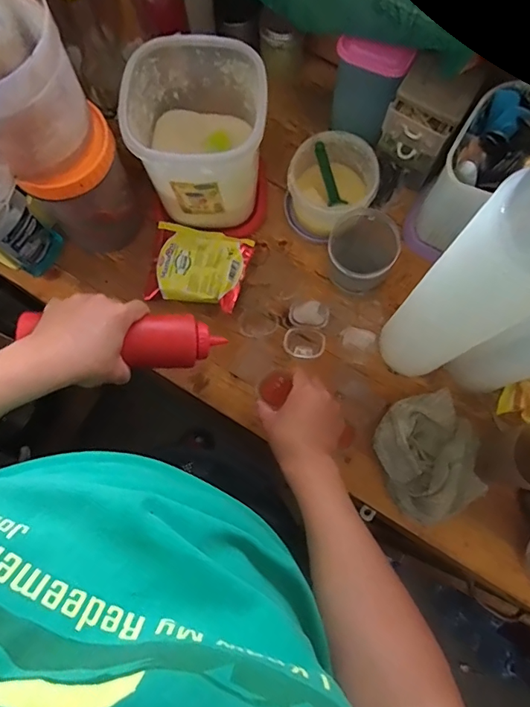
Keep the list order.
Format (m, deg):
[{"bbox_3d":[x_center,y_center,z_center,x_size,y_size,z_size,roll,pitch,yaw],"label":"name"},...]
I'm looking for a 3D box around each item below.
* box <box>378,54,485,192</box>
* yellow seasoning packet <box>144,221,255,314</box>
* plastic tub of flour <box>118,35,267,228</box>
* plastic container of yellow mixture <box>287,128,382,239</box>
[{"bbox_3d":[0.213,-0.308,0.637,0.085,0.160,0.087,31,80,7],"label":"box"},{"bbox_3d":[-0.094,-0.124,0.657,0.132,0.030,0.112,12,79,4],"label":"yellow seasoning packet"},{"bbox_3d":[-0.078,-0.276,0.604,0.155,0.173,0.159,2,78,1],"label":"plastic tub of flour"},{"bbox_3d":[0.087,-0.221,0.643,0.114,0.087,0.134,40,82,9],"label":"plastic container of yellow mixture"}]

